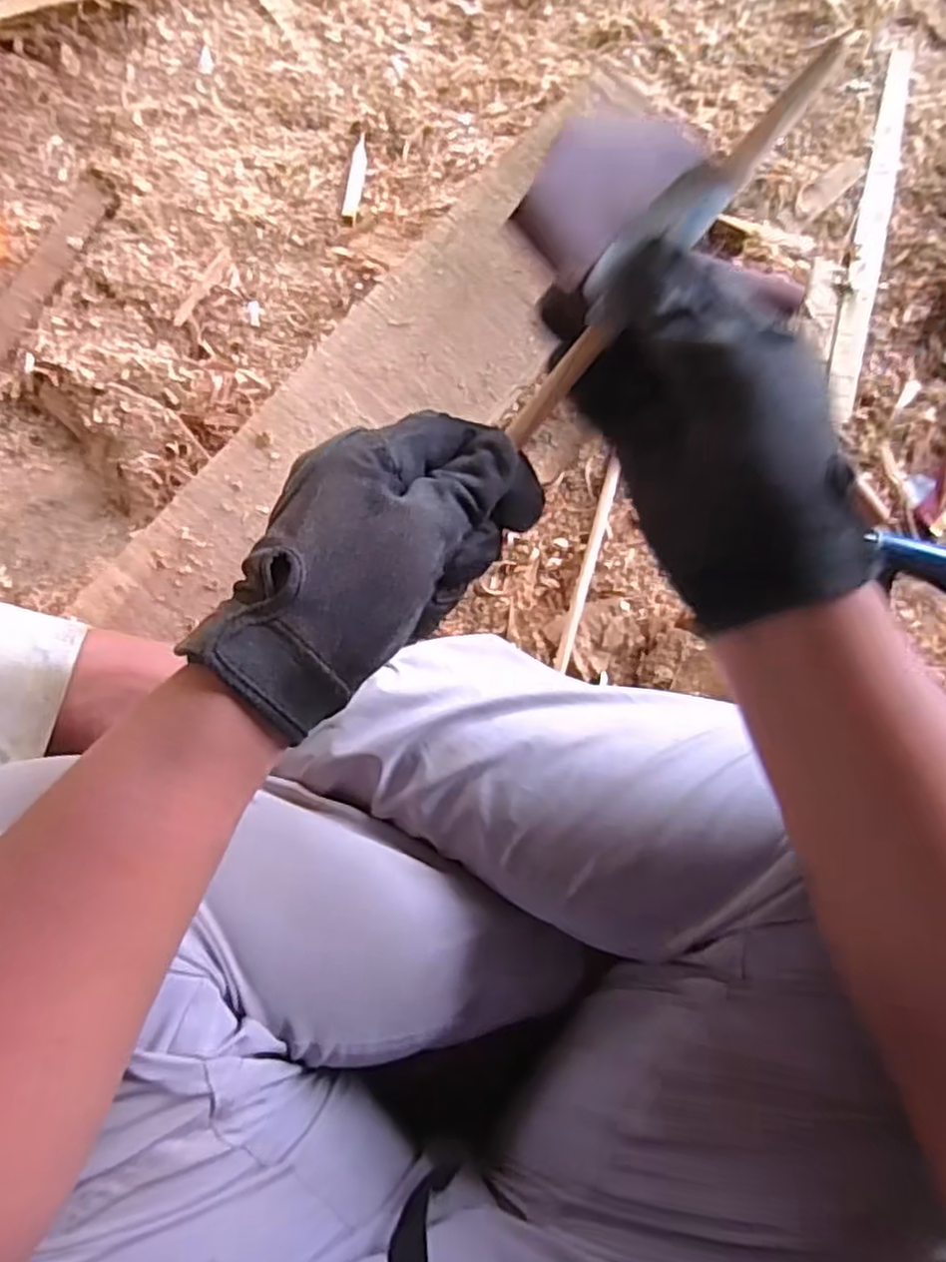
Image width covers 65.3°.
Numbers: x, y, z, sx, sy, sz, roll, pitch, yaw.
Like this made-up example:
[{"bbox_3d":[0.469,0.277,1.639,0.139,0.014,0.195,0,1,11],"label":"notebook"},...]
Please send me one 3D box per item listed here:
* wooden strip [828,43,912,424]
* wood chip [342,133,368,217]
[{"bbox_3d":[0.322,-0.324,0.596,0.028,0.004,0.316,14,85,-3],"label":"wooden strip"},{"bbox_3d":[-0.095,-0.371,0.604,0.013,0.008,0.076,8,87,-3],"label":"wood chip"}]

